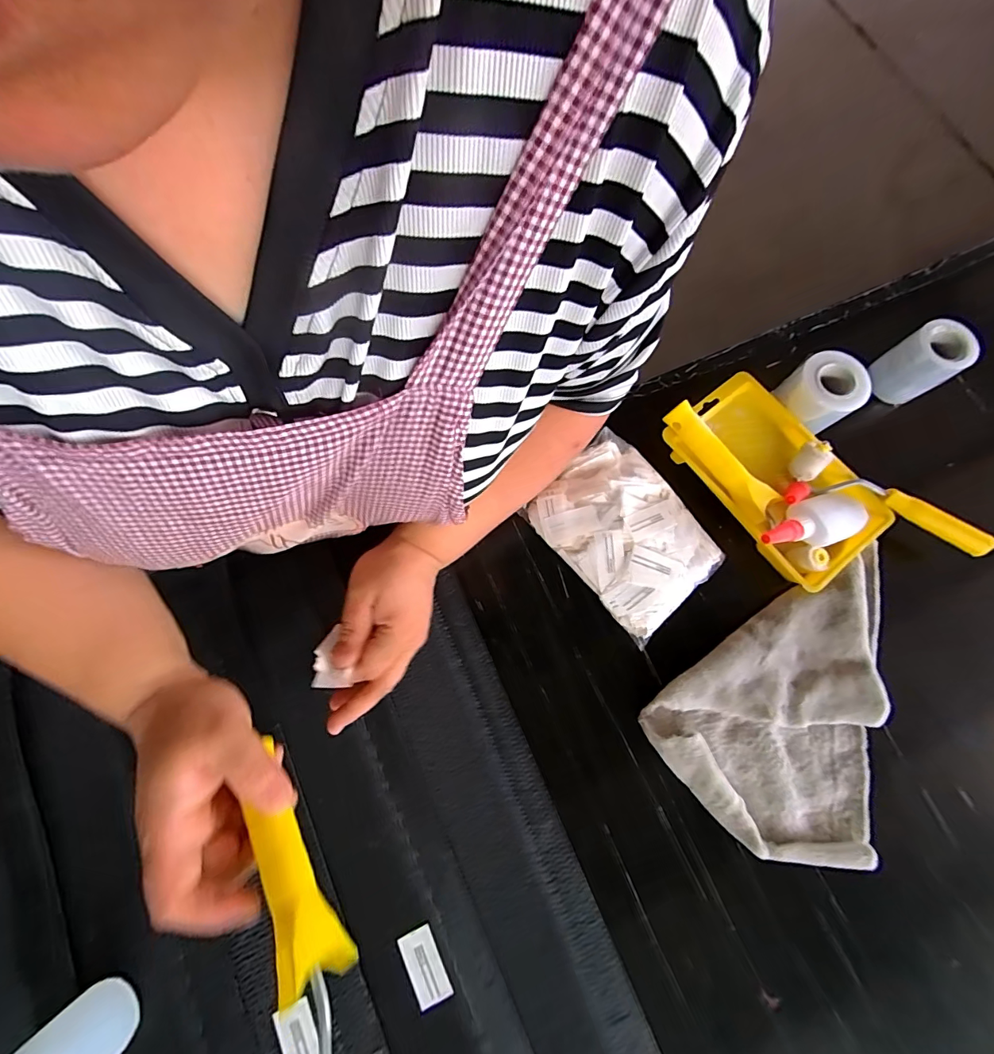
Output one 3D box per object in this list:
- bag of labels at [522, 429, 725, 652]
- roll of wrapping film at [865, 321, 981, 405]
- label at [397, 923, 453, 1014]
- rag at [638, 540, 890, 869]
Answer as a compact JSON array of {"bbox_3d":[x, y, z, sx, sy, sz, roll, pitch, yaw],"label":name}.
[{"bbox_3d":[0.120,0.002,0.424,0.126,0.038,0.169,-40,79,-10],"label":"bag of labels"},{"bbox_3d":[0.430,-0.166,0.454,0.052,0.068,0.056,-34,78,-8],"label":"roll of wrapping film"},{"bbox_3d":[-0.056,0.338,0.340,0.026,0.004,0.050,-25,77,-6],"label":"label"},{"bbox_3d":[0.280,0.166,0.388,0.255,0.028,0.184,-34,78,-9],"label":"rag"}]

